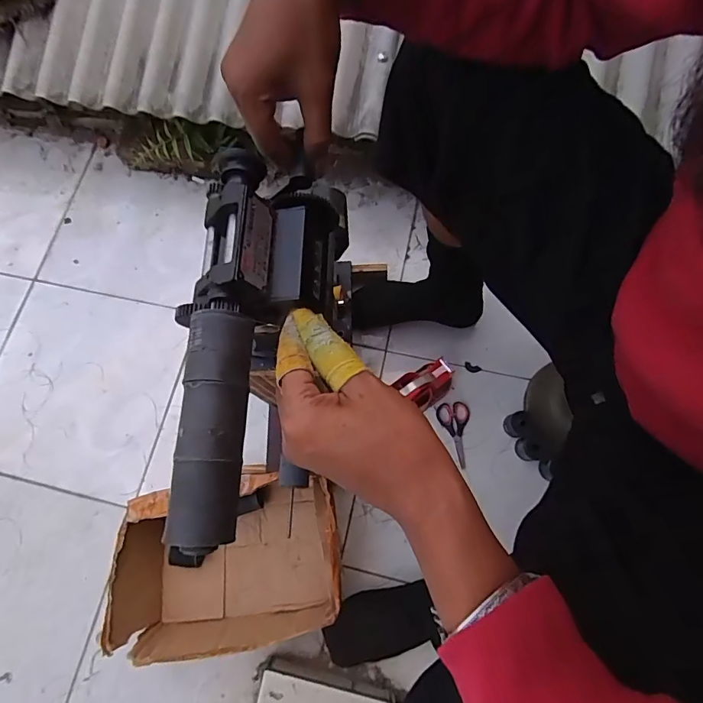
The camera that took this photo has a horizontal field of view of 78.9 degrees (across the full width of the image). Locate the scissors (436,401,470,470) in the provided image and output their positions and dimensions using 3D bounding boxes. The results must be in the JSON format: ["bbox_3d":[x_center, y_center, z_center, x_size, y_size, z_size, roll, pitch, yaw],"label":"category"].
[{"bbox_3d":[0.202,0.157,0.813,0.063,0.010,0.122,-8,72,-2],"label":"scissors"}]

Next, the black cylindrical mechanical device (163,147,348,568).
[{"bbox_3d":[-0.073,-0.016,0.302,0.097,0.067,0.291,10,68,4],"label":"black cylindrical mechanical device"}]

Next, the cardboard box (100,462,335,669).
[{"bbox_3d":[-0.199,0.340,0.698,0.350,0.116,0.239,-8,72,-2],"label":"cardboard box"}]

